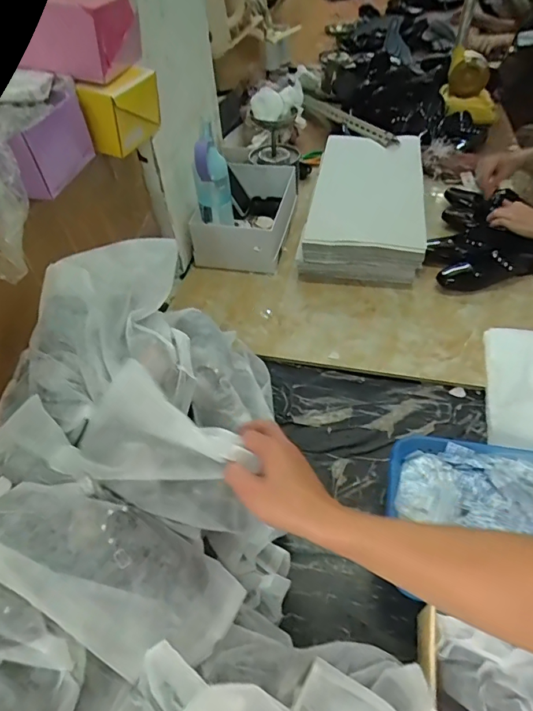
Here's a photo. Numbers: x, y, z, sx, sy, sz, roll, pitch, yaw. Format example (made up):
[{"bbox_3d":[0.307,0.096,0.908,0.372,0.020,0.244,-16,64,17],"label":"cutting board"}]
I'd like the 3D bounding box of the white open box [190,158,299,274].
[{"bbox_3d":[-0.043,-0.372,1.188,0.191,0.111,0.349,9,49,12],"label":"white open box"}]

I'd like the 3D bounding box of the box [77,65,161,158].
[{"bbox_3d":[-0.227,-0.395,0.744,0.068,0.102,0.127,17,51,18],"label":"box"}]

